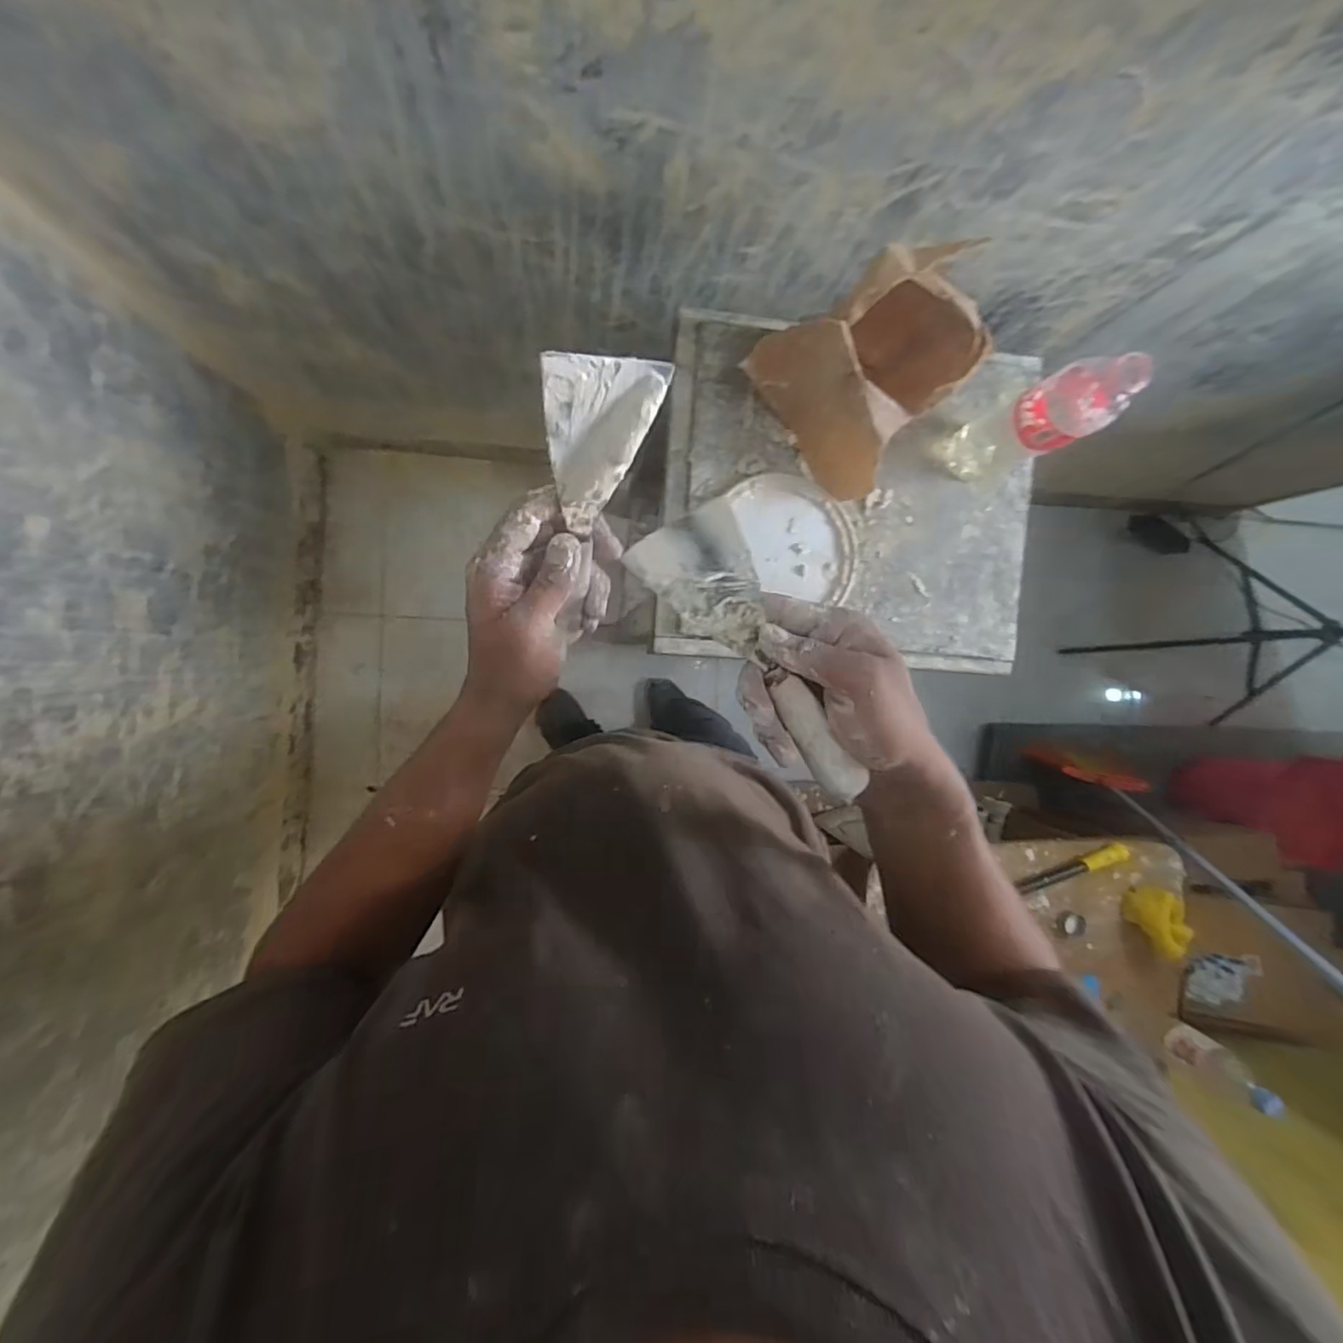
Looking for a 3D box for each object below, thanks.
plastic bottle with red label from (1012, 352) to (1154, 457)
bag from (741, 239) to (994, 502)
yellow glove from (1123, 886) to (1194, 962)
[{"bbox_3d":[0.373,-0.247,0.536,0.061,0.125,0.064,-27,95,-7],"label":"plastic bottle with red label"},{"bbox_3d":[0.191,-0.291,0.591,0.114,0.171,0.172,-38,96,-6],"label":"bag"},{"bbox_3d":[0.836,0.423,1.005,0.158,0.031,0.076,44,85,-7],"label":"yellow glove"}]

